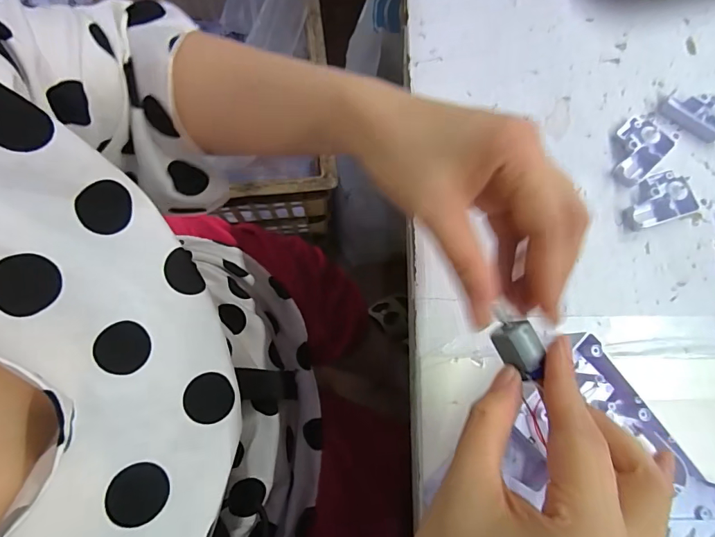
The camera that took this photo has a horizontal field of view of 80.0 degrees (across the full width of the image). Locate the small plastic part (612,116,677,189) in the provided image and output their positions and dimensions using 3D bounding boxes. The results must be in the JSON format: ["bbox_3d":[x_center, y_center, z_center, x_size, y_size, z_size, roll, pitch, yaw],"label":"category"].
[{"bbox_3d":[0.200,-0.086,0.306,0.048,0.012,0.035,-44,81,-11],"label":"small plastic part"}]

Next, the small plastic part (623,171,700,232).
[{"bbox_3d":[0.209,-0.048,0.298,0.047,0.012,0.034,-17,77,-6],"label":"small plastic part"}]

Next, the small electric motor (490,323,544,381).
[{"bbox_3d":[0.076,0.037,0.197,0.016,0.013,0.027,-26,78,-8],"label":"small electric motor"}]

